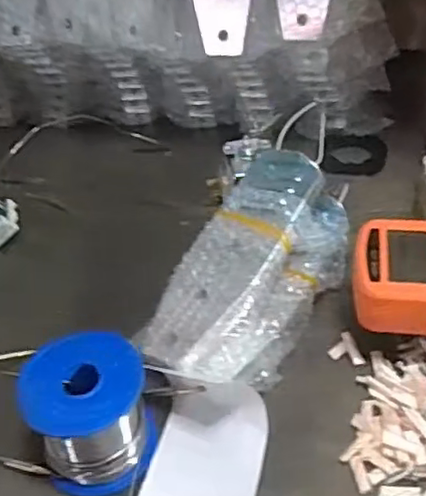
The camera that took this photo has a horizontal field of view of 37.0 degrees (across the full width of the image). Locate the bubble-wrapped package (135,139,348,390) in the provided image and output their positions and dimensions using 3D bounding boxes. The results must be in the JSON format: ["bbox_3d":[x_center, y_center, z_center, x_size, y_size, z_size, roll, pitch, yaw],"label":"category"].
[{"bbox_3d":[0.026,0.009,0.418,0.104,0.058,0.179,9,44,15],"label":"bubble-wrapped package"}]

